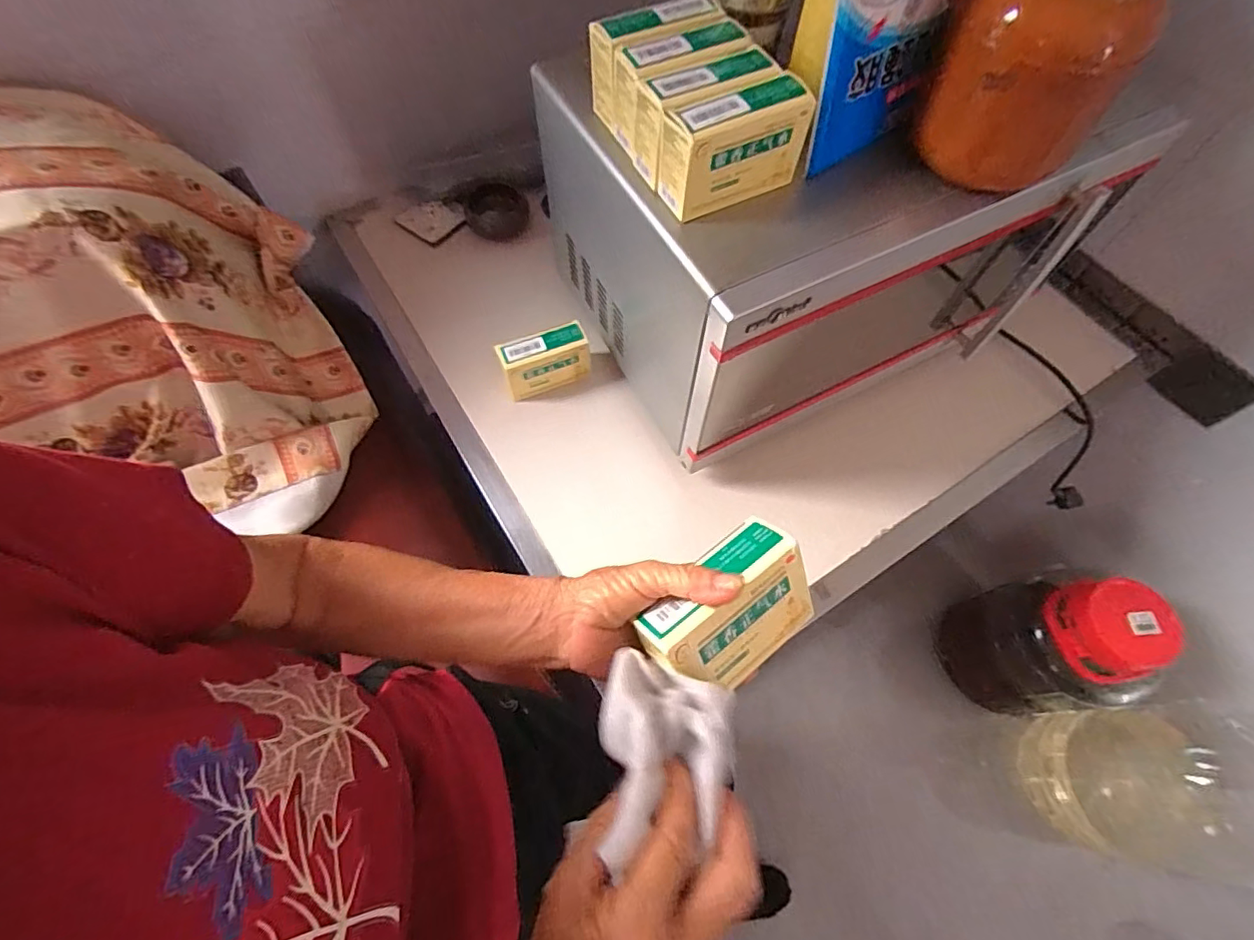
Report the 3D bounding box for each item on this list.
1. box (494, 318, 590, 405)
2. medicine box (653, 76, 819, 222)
[{"bbox_3d":[-0.100,-0.135,0.700,0.104,0.074,0.040,-18,66,-8],"label":"box"},{"bbox_3d":[0.081,-0.247,0.433,0.106,0.069,0.039,-25,67,-11],"label":"medicine box"}]

